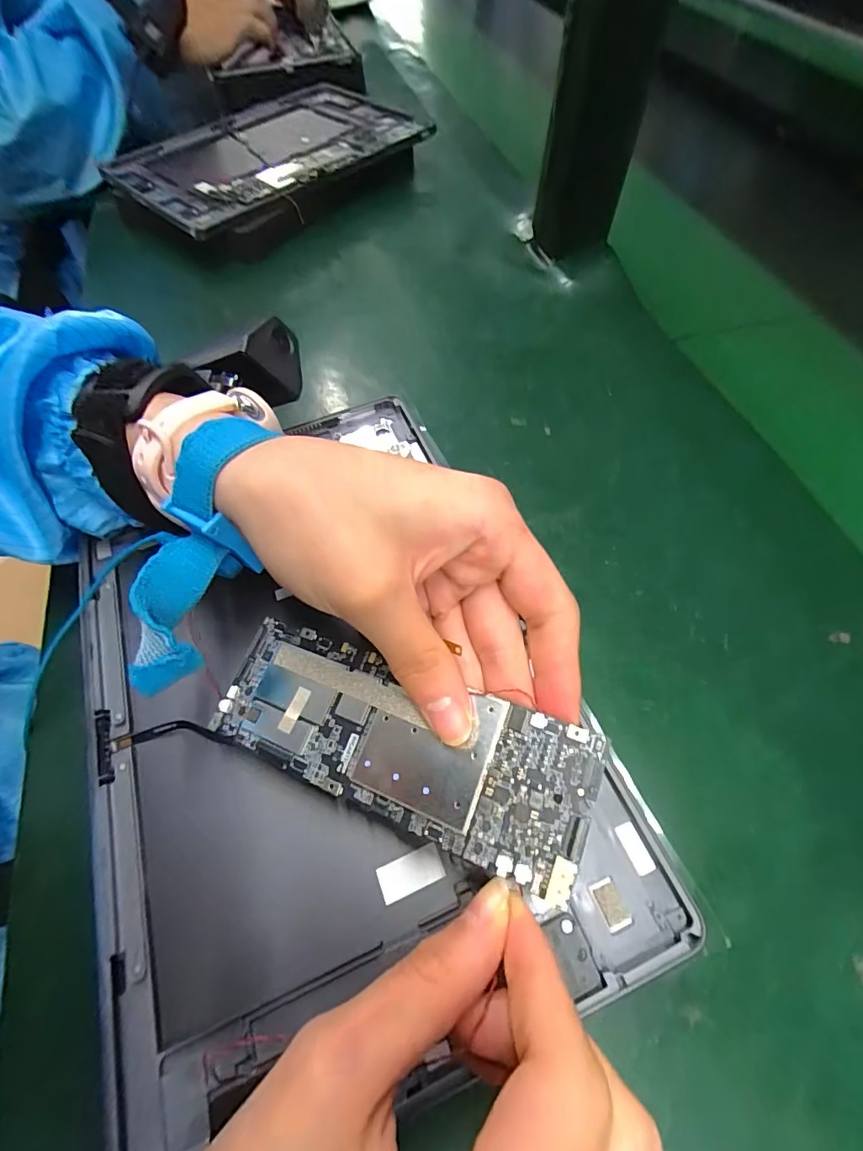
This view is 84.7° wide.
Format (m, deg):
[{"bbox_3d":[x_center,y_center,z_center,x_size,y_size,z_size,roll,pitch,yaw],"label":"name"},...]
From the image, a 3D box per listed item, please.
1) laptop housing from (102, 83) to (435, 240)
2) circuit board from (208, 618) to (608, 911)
[{"bbox_3d":[-0.148,-0.383,0.426,0.199,0.023,0.244,36,66,18],"label":"laptop housing"},{"bbox_3d":[-0.013,0.050,0.148,0.122,0.008,0.043,16,63,20],"label":"circuit board"}]

